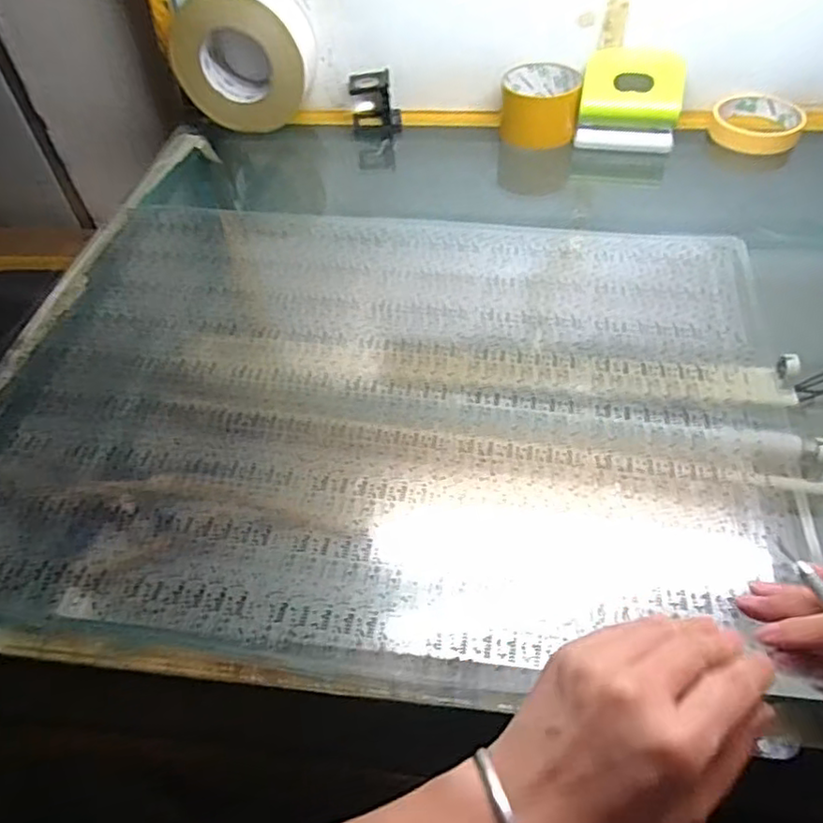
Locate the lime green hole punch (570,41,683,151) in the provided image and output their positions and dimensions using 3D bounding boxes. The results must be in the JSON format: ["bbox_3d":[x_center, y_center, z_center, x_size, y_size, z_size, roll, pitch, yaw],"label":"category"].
[{"bbox_3d":[0.226,-0.322,0.646,0.100,0.075,0.056,10,51,13],"label":"lime green hole punch"}]

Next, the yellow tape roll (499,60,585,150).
[{"bbox_3d":[0.141,-0.333,0.684,0.080,0.060,0.080,7,51,10],"label":"yellow tape roll"}]

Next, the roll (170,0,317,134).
[{"bbox_3d":[-0.180,-0.384,0.678,0.138,0.128,0.062,4,50,8],"label":"roll"}]

